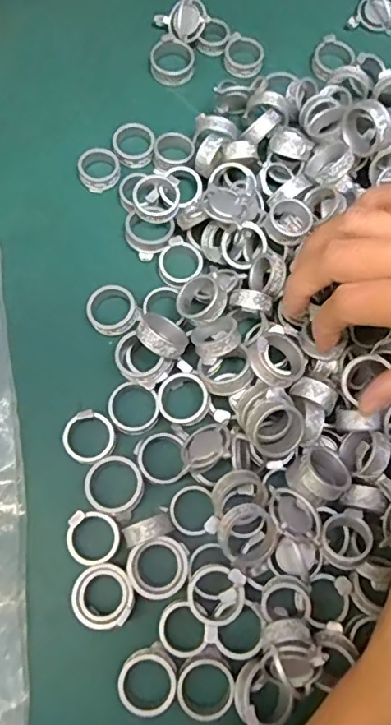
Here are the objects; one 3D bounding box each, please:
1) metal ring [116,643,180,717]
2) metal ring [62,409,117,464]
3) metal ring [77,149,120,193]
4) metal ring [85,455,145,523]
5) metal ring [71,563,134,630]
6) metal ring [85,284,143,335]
[{"bbox_3d":[-0.020,0.140,0.245,0.027,0.007,0.026,0,72,-1],"label":"metal ring"},{"bbox_3d":[-0.053,0.037,0.278,0.025,0.009,0.025,0,72,-1],"label":"metal ring"},{"bbox_3d":[-0.056,-0.112,0.326,0.023,0.010,0.023,0,72,-1],"label":"metal ring"},{"bbox_3d":[-0.039,0.060,0.271,0.028,0.004,0.028,0,72,-1],"label":"metal ring"},{"bbox_3d":[-0.042,0.106,0.254,0.027,0.011,0.026,0,72,-1],"label":"metal ring"},{"bbox_3d":[-0.044,-0.028,0.298,0.027,0.007,0.027,0,72,-1],"label":"metal ring"}]

